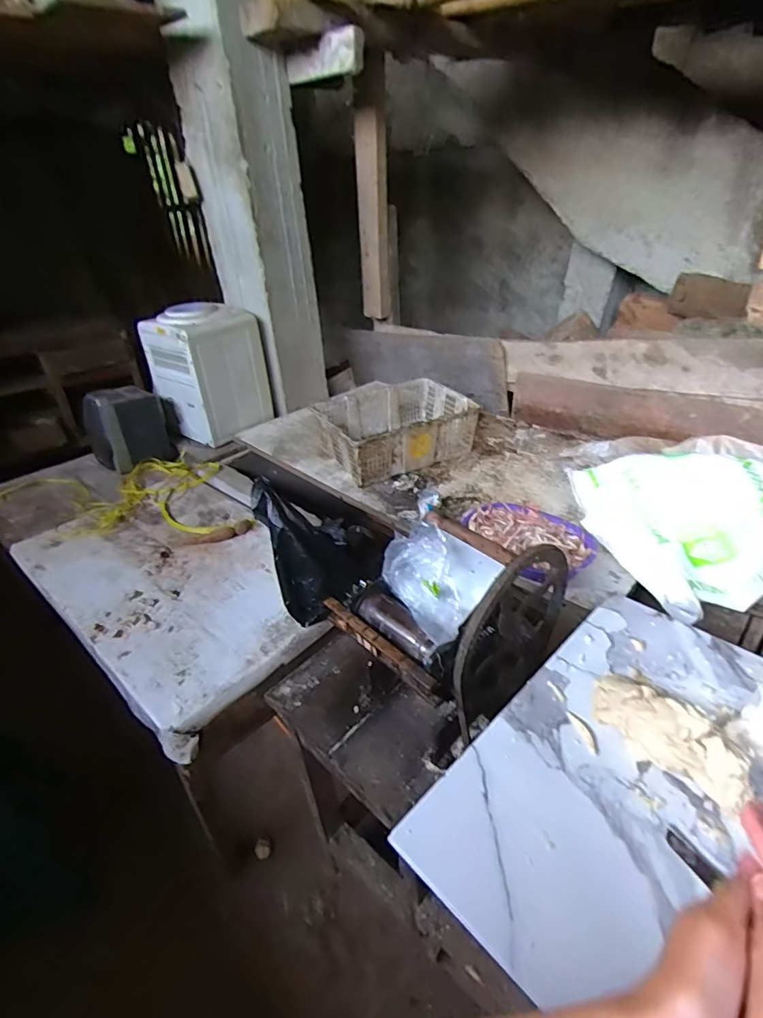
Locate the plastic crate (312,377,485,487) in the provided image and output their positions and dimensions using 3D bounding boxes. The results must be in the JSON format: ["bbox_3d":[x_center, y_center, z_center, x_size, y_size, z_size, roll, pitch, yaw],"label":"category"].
[{"bbox_3d":[0.046,-0.279,1.643,0.475,0.139,0.334,-19,37,-22],"label":"plastic crate"}]

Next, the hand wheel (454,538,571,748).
[{"bbox_3d":[0.195,0.186,0.720,0.255,0.283,0.039,-35,46,-27],"label":"hand wheel"}]

